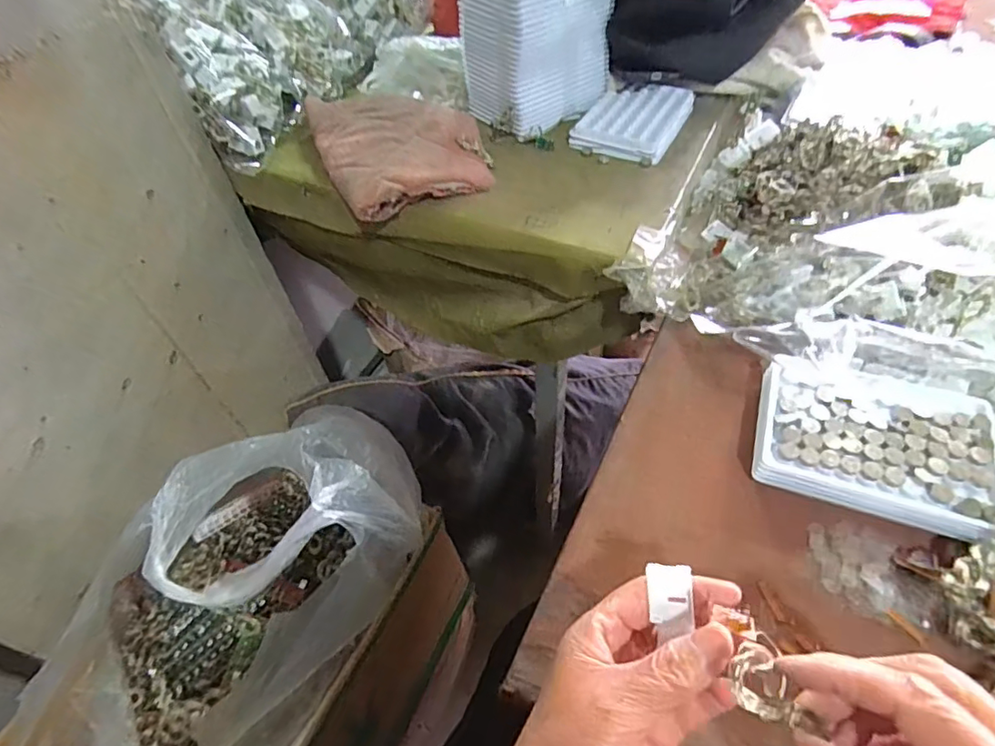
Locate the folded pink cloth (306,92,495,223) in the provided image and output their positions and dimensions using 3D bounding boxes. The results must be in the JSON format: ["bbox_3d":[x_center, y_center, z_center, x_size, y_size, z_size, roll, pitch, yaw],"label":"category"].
[{"bbox_3d":[-0.101,-0.235,0.557,0.149,0.029,0.213,-23,52,-14],"label":"folded pink cloth"}]

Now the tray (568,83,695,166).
[{"bbox_3d":[0.142,-0.263,0.573,0.088,0.017,0.129,22,56,21],"label":"tray"}]

